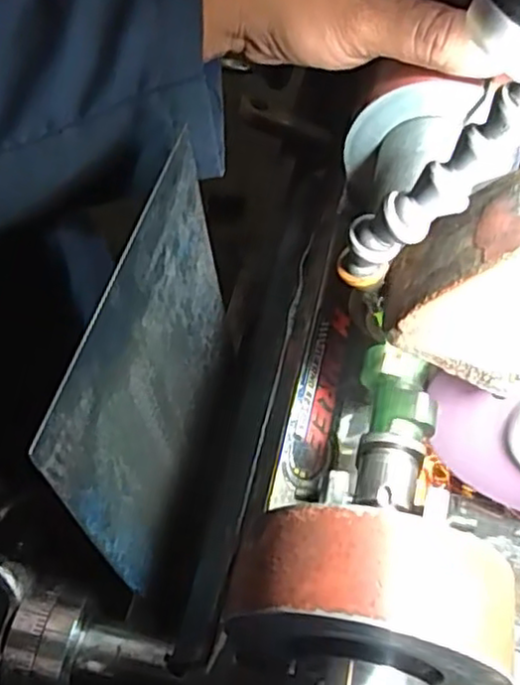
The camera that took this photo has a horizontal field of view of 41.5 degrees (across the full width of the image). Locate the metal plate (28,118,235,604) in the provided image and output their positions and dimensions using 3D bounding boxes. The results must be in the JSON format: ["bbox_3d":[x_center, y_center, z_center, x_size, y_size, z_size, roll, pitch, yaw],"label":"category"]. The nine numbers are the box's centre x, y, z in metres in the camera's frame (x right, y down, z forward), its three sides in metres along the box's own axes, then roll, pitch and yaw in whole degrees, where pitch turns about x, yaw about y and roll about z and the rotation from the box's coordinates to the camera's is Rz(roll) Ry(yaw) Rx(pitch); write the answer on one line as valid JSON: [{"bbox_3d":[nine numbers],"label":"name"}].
[{"bbox_3d":[-0.044,0.032,0.349,0.004,0.216,0.164,8,58,12],"label":"metal plate"}]

